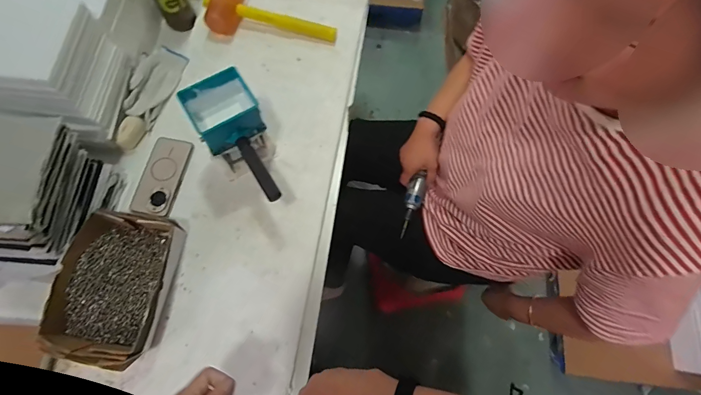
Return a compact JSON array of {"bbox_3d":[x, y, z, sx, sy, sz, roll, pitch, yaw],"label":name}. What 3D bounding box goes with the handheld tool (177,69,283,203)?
[{"bbox_3d":[-0.189,-0.076,0.665,0.108,0.173,0.228,-28,74,-10],"label":"handheld tool"}]

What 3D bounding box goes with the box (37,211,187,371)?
[{"bbox_3d":[-0.409,0.150,0.631,0.175,0.059,0.242,8,71,1],"label":"box"}]

